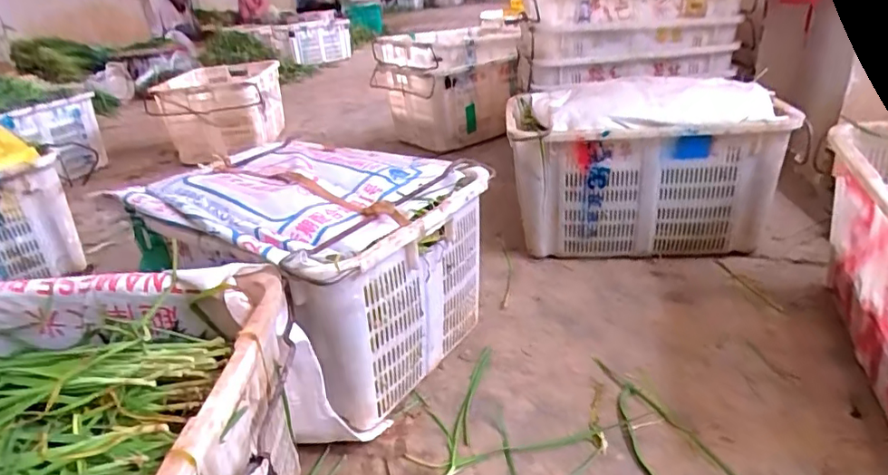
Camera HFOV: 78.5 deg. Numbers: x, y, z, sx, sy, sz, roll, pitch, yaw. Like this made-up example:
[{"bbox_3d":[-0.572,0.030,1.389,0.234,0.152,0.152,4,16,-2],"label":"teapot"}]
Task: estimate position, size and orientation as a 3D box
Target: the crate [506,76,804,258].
[{"bbox_3d":[0.531,-0.210,1.562,0.674,0.403,0.439,-2,25,8],"label":"crate"}]

